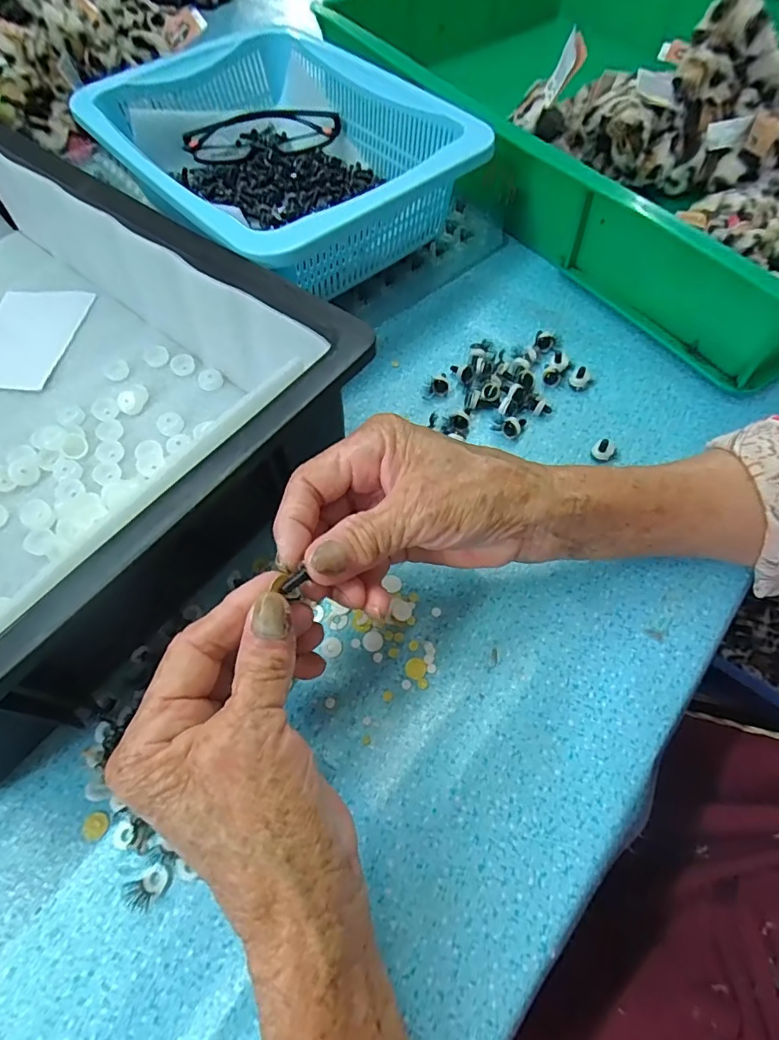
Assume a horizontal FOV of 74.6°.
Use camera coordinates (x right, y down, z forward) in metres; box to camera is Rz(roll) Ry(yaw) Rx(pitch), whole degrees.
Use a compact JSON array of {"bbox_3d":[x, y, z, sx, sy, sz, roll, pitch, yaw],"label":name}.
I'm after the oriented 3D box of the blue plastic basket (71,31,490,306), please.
[{"bbox_3d":[-0.089,-0.271,0.409,0.201,0.097,0.275,-39,69,-18],"label":"blue plastic basket"}]

